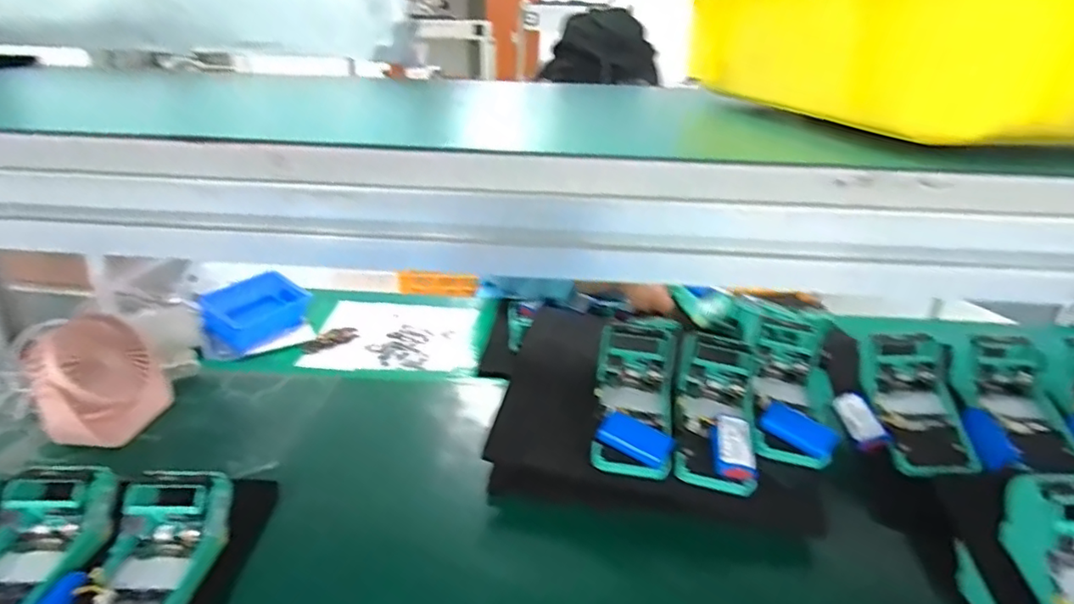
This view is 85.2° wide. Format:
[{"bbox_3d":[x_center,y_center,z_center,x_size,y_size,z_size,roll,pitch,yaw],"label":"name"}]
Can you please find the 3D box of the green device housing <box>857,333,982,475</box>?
[{"bbox_3d":[0.427,0.116,0.668,0.093,0.052,0.171,4,51,5],"label":"green device housing"}]

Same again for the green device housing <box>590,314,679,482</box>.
[{"bbox_3d":[0.104,0.106,0.638,0.088,0.048,0.175,7,57,11],"label":"green device housing"}]

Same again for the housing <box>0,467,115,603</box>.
[{"bbox_3d":[-0.423,0.207,0.470,0.084,0.055,0.169,3,24,2],"label":"housing"}]

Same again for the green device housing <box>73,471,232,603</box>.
[{"bbox_3d":[-0.320,0.215,0.470,0.080,0.065,0.166,1,24,-1],"label":"green device housing"}]

